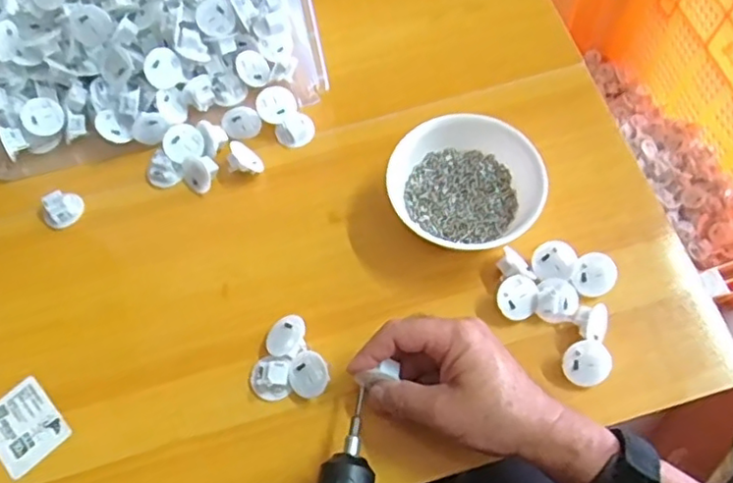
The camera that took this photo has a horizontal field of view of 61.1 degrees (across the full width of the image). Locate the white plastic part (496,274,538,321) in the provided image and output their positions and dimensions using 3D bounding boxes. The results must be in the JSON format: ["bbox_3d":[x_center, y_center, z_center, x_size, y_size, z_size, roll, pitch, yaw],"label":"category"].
[{"bbox_3d":[0.114,0.044,0.472,0.029,0.020,0.032,17,68,10],"label":"white plastic part"}]

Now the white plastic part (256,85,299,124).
[{"bbox_3d":[-0.080,-0.120,0.548,0.033,0.018,0.033,0,84,-4],"label":"white plastic part"}]

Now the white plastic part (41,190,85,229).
[{"bbox_3d":[-0.259,-0.028,0.527,0.027,0.020,0.032,36,72,17],"label":"white plastic part"}]

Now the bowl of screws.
[{"bbox_3d":[0.078,-0.047,0.503,0.122,0.049,0.117,-2,66,2],"label":"bowl of screws"}]

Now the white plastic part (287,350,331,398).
[{"bbox_3d":[-0.042,0.098,0.460,0.032,0.014,0.031,30,91,20],"label":"white plastic part"}]

